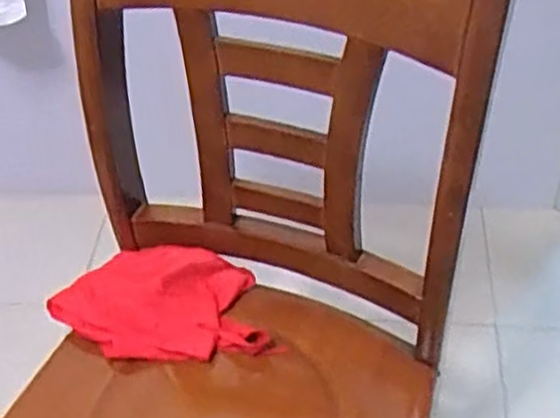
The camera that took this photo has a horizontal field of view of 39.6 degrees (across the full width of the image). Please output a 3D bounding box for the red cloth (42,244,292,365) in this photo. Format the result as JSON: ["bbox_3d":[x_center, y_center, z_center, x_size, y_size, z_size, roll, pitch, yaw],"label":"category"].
[{"bbox_3d":[-0.138,0.112,0.913,0.267,0.055,0.122,2,48,8],"label":"red cloth"}]

